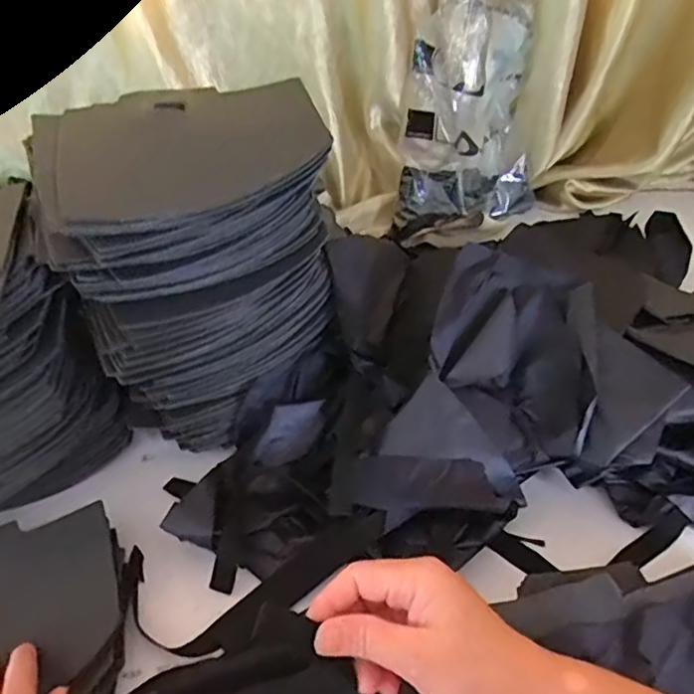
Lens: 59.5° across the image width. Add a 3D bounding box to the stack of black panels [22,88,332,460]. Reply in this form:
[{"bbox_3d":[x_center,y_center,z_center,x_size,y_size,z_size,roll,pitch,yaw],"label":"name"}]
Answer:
[{"bbox_3d":[-0.138,-0.079,0.592,0.238,0.281,0.163,-19,42,-19],"label":"stack of black panels"}]

